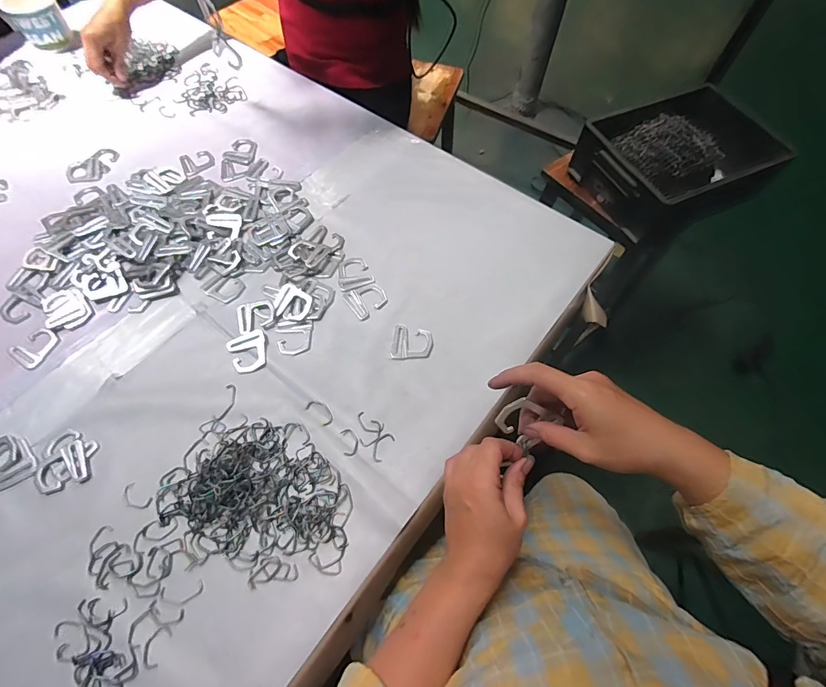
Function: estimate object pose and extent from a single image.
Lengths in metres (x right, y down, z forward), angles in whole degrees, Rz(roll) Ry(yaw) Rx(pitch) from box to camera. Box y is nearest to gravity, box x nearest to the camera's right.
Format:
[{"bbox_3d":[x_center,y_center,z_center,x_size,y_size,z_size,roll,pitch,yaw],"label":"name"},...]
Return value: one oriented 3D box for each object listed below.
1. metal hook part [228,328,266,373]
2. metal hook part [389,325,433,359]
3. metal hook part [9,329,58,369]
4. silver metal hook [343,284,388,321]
[{"bbox_3d":[-0.206,0.011,0.520,0.045,0.004,0.054,-23,66,-13],"label":"metal hook part"},{"bbox_3d":[-0.001,0.000,0.527,0.051,0.004,0.047,10,63,3],"label":"metal hook part"},{"bbox_3d":[-0.481,0.004,0.524,0.046,0.004,0.050,31,67,13],"label":"metal hook part"},{"bbox_3d":[-0.063,-0.061,0.559,0.050,0.004,0.047,-31,68,-16],"label":"silver metal hook"}]

